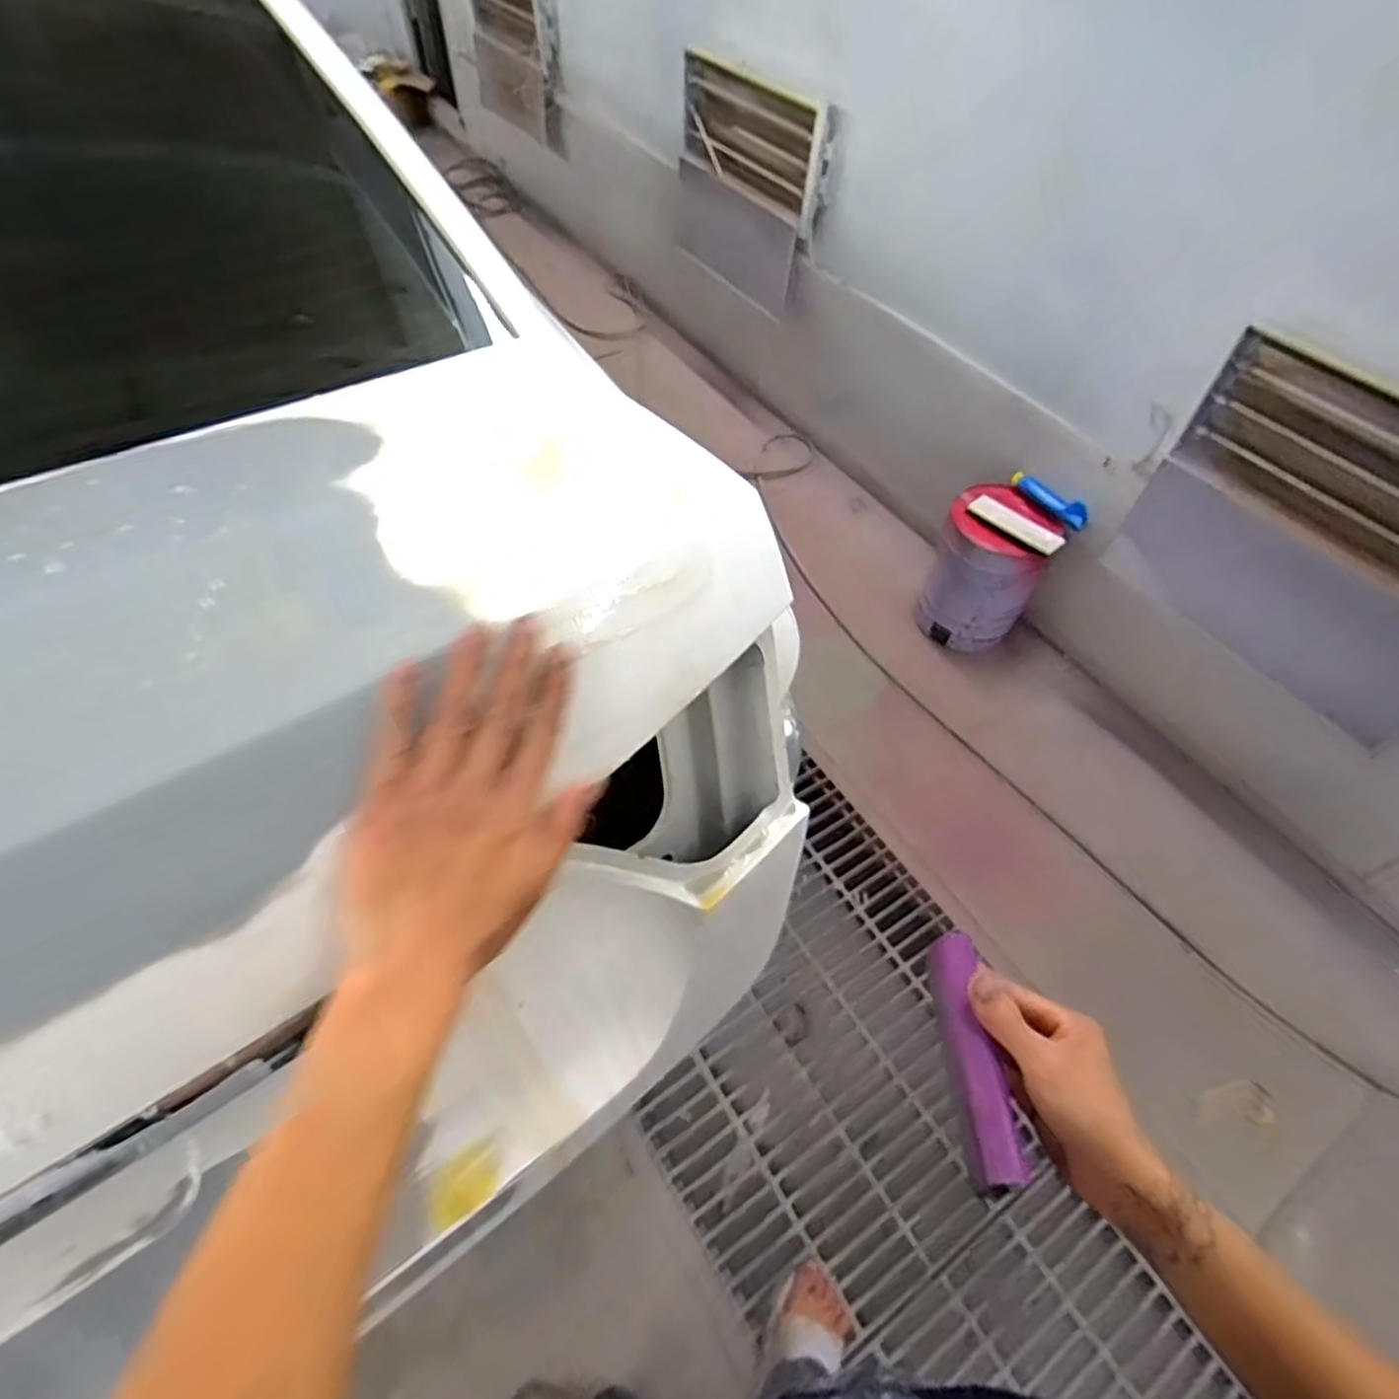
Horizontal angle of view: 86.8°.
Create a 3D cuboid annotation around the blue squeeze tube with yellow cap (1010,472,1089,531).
[{"bbox_3d":[0.798,-0.465,1.691,0.032,0.059,0.224,-22,57,-19],"label":"blue squeeze tube with yellow cap"}]

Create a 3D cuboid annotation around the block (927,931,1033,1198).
[{"bbox_3d":[0.169,0.219,0.459,0.027,0.025,0.140,-1,57,-5],"label":"block"}]

